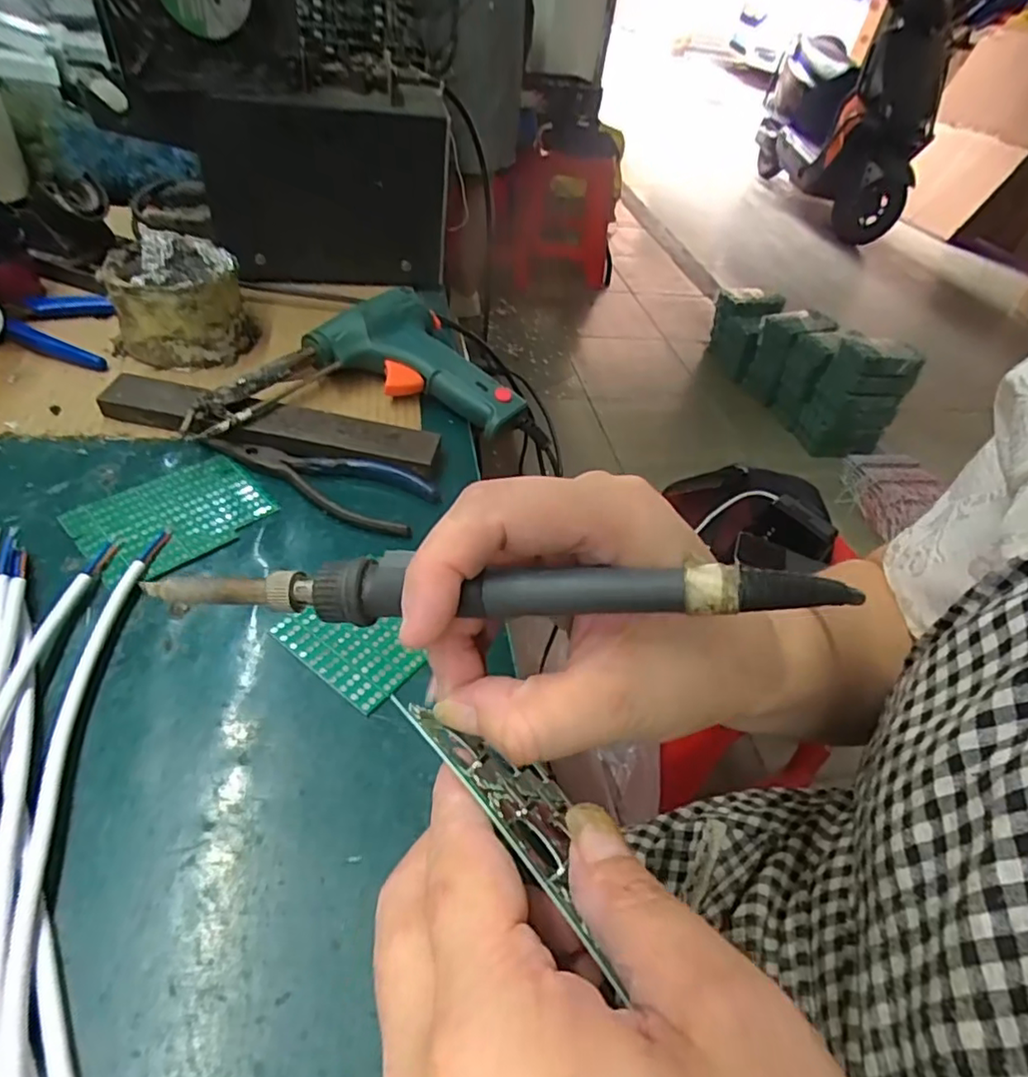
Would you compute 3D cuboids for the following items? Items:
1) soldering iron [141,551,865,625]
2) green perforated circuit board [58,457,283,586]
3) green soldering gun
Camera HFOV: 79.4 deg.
[{"bbox_3d":[-0.014,0.014,0.175,0.195,0.012,0.014,-1,45,10],"label":"soldering iron"},{"bbox_3d":[-0.190,-0.014,0.346,0.074,0.004,0.091,36,52,24],"label":"green perforated circuit board"},{"bbox_3d":[-0.104,-0.120,0.424,0.210,0.046,0.118,-5,47,-12],"label":"green soldering gun"}]

